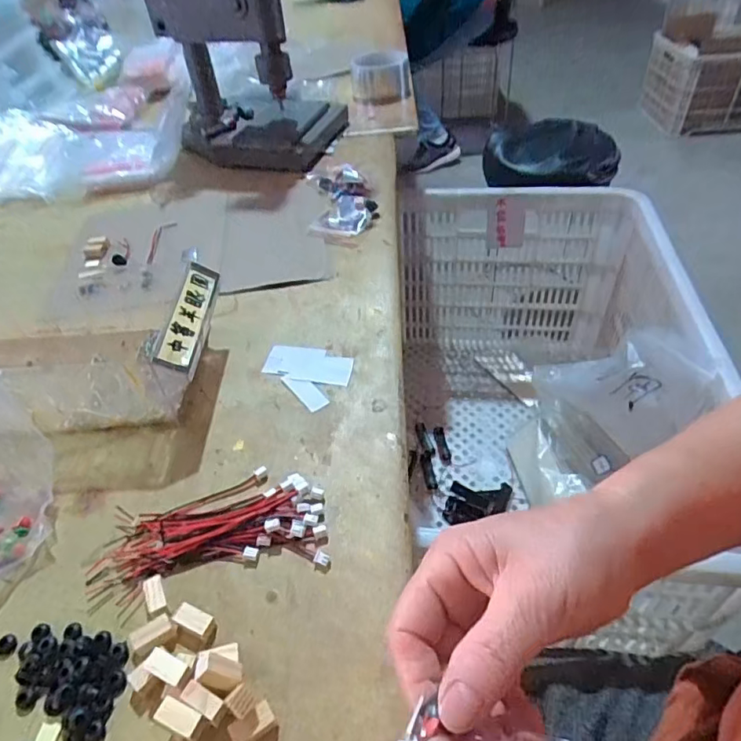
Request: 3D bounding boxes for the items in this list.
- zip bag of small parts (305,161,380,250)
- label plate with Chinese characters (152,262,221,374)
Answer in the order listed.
[{"bbox_3d":[-0.032,-0.195,0.609,0.073,0.017,0.169,-7,45,-1],"label":"zip bag of small parts"},{"bbox_3d":[-0.136,-0.042,0.403,0.025,0.004,0.115,16,43,-17],"label":"label plate with Chinese characters"}]

